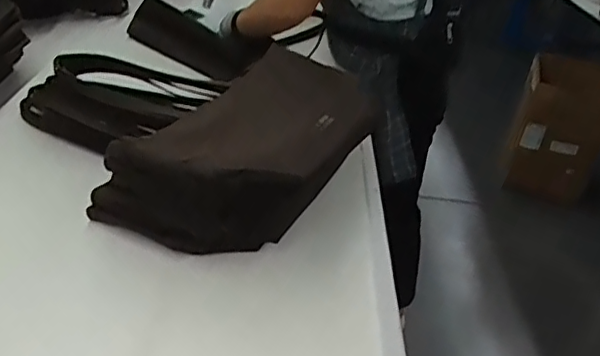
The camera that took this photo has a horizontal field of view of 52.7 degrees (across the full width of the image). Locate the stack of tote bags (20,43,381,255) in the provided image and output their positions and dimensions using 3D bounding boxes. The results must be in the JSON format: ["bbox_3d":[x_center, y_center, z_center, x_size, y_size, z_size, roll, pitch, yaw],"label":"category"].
[{"bbox_3d":[-0.178,-0.095,0.901,0.503,0.130,0.400,18,34,18],"label":"stack of tote bags"}]

